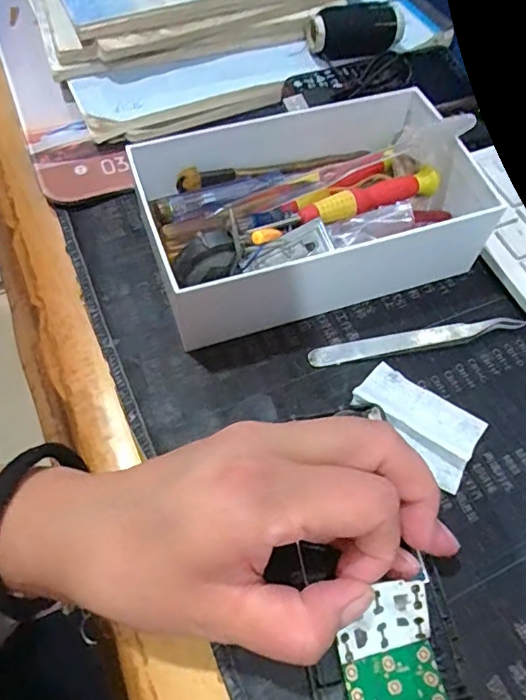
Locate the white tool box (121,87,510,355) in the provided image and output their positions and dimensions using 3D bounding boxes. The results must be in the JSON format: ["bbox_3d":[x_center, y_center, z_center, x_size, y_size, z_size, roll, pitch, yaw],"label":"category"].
[{"bbox_3d":[0.027,-0.076,0.288,0.177,0.051,0.106,-19,65,-11],"label":"white tool box"}]

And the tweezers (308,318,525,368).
[{"bbox_3d":[0.080,-0.005,0.277,0.113,0.008,0.011,-9,63,-6],"label":"tweezers"}]

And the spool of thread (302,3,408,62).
[{"bbox_3d":[0.061,-0.208,0.351,0.062,0.023,0.024,-2,63,-2],"label":"spool of thread"}]

